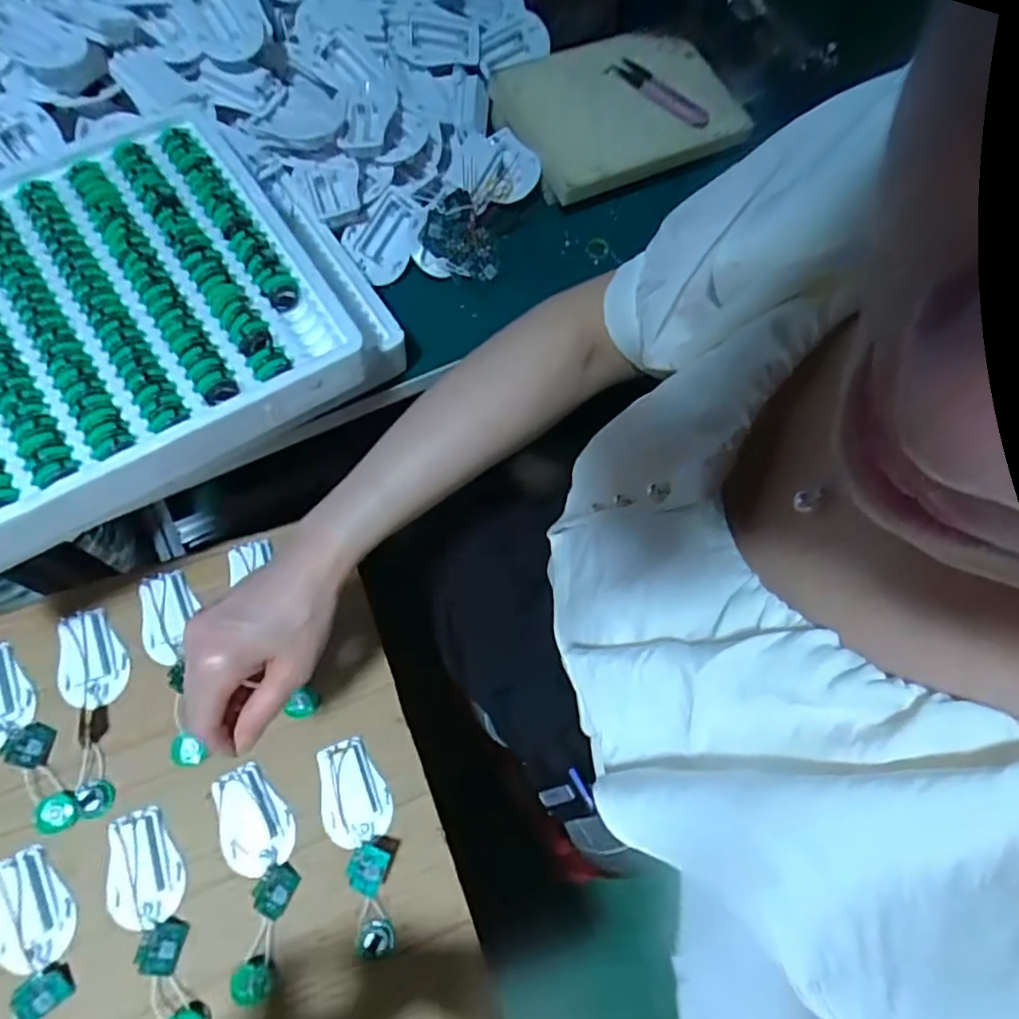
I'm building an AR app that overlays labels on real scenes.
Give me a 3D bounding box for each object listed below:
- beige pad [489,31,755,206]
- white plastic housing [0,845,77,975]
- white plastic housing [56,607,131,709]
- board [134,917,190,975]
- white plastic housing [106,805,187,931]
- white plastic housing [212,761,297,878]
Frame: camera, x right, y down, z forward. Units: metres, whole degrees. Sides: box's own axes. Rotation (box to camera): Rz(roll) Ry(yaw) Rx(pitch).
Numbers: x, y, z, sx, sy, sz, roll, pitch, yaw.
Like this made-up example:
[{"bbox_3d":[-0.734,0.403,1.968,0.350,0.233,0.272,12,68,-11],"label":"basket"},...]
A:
[{"bbox_3d":[0.102,-0.374,0.586,0.211,0.023,0.141,-24,79,-10],"label":"beige pad"},{"bbox_3d":[-0.353,0.293,0.462,0.047,0.016,0.077,-32,70,-17],"label":"white plastic housing"},{"bbox_3d":[-0.352,0.123,0.528,0.049,0.019,0.078,-20,68,-12],"label":"white plastic housing"},{"bbox_3d":[-0.255,0.320,0.465,0.030,0.007,0.035,22,57,-22],"label":"board"},{"bbox_3d":[-0.277,0.270,0.480,0.050,0.018,0.079,-11,66,-8],"label":"white plastic housing"},{"bbox_3d":[-0.202,0.242,0.498,0.049,0.023,0.076,-20,67,-12],"label":"white plastic housing"}]

